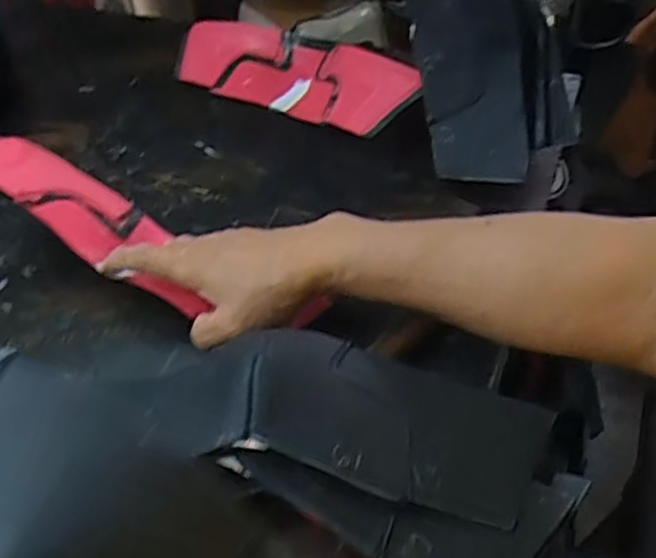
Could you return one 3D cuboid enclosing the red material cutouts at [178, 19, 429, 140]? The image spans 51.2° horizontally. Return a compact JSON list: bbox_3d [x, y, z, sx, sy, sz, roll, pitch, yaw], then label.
[{"bbox_3d":[-0.036,-0.213,0.715,0.321,0.046,0.094,27,90,33],"label":"red material cutouts"}]

